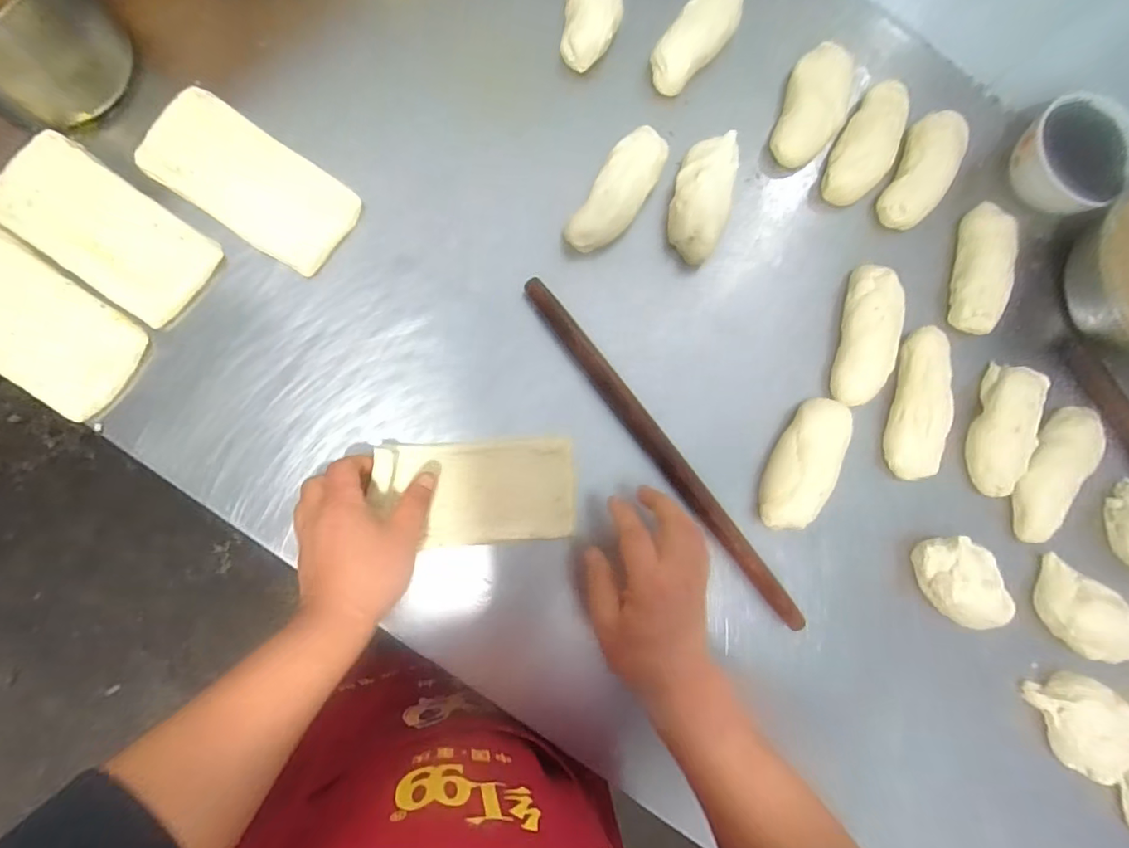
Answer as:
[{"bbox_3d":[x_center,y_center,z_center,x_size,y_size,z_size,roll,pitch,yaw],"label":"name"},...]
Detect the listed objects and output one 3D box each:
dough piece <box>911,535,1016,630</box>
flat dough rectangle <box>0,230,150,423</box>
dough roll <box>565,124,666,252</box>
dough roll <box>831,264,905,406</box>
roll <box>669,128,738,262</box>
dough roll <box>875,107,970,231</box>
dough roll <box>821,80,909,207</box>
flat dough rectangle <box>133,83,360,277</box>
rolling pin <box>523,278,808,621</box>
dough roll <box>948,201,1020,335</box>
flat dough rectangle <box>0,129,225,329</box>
[{"bbox_3d":[0.371,0.150,0.494,0.096,0.039,0.064,40,82,-1],"label":"dough piece"},{"bbox_3d":[-0.448,-0.087,0.441,0.183,0.013,0.091,36,83,-3],"label":"flat dough rectangle"},{"bbox_3d":[0.053,-0.223,0.499,0.052,0.041,0.133,31,84,-3],"label":"dough roll"},{"bbox_3d":[0.293,-0.084,0.510,0.050,0.034,0.131,12,85,-5],"label":"dough roll"},{"bbox_3d":[0.132,-0.219,0.500,0.054,0.041,0.125,16,85,-5],"label":"roll"},{"bbox_3d":[0.359,-0.255,0.530,0.055,0.030,0.134,26,83,-2],"label":"dough roll"},{"bbox_3d":[0.304,-0.282,0.528,0.056,0.032,0.140,31,84,-3],"label":"dough roll"},{"bbox_3d":[-0.278,-0.215,0.471,0.181,0.007,0.090,34,83,-3],"label":"flat dough rectangle"},{"bbox_3d":[0.089,0.028,0.482,0.017,0.023,0.389,-38,91,-7],"label":"rolling pin"},{"bbox_3d":[0.414,-0.154,0.523,0.034,0.037,0.129,17,83,-4],"label":"dough roll"},{"bbox_3d":[-0.393,-0.166,0.454,0.174,0.012,0.088,36,83,-3],"label":"flat dough rectangle"}]

